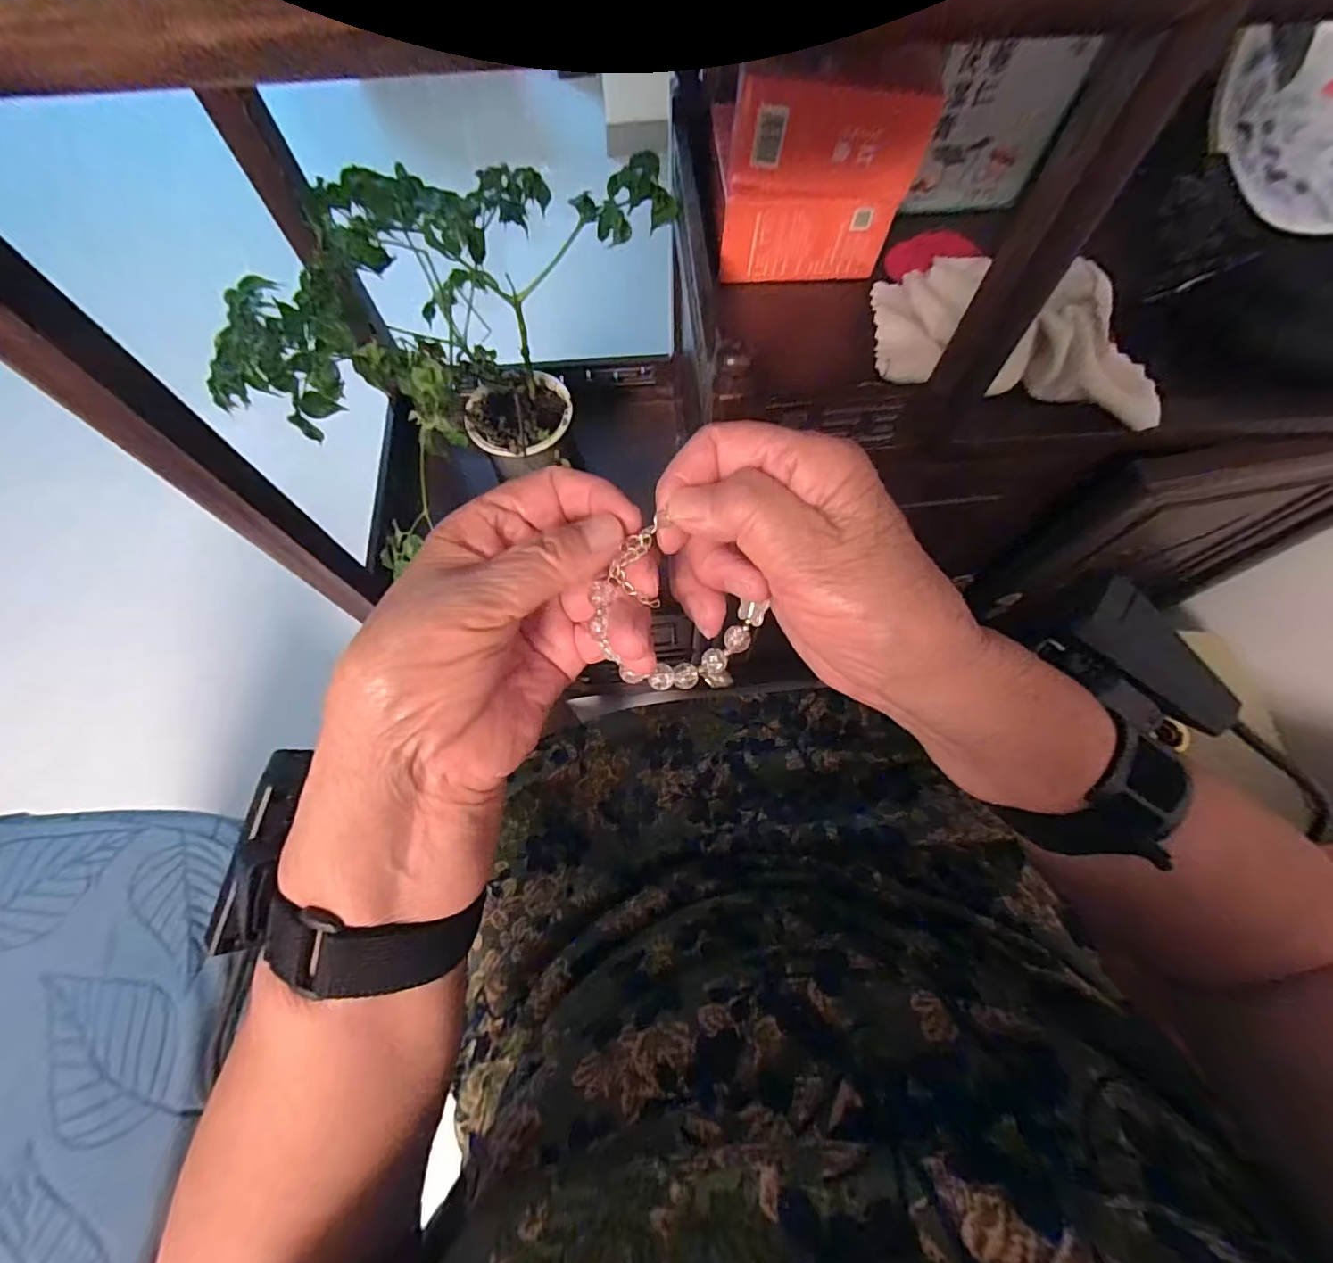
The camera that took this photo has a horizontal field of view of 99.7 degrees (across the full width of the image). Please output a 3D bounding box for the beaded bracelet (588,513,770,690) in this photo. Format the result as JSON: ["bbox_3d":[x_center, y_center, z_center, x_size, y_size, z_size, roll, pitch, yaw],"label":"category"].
[{"bbox_3d":[0.004,-0.003,0.200,0.054,0.050,0.043,20,70,8],"label":"beaded bracelet"}]

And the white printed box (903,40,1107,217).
[{"bbox_3d":[0.250,-0.383,0.434,0.098,0.106,0.014,2,68,1],"label":"white printed box"}]

